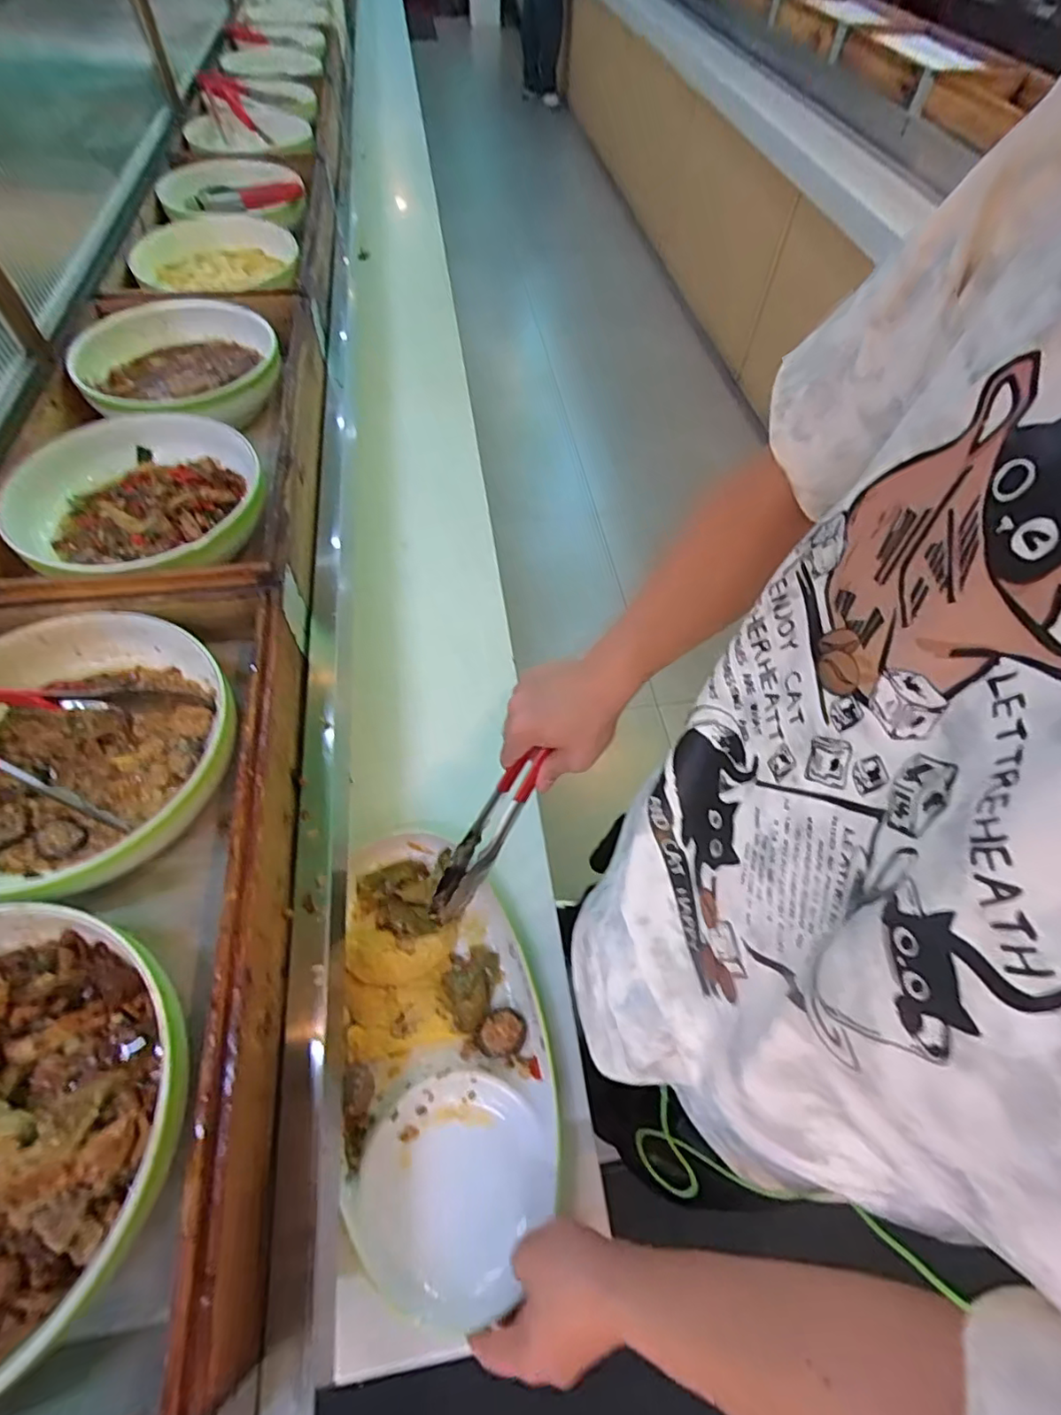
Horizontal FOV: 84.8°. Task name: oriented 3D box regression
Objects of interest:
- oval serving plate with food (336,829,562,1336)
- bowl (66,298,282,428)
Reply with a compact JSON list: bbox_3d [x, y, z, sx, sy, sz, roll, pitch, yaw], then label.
[{"bbox_3d":[-0.076,0.292,0.524,0.169,0.058,0.352,-7,58,-5],"label":"oval serving plate with food"},{"bbox_3d":[-0.426,-0.422,0.724,0.232,0.059,0.215,0,58,0],"label":"bowl"}]

